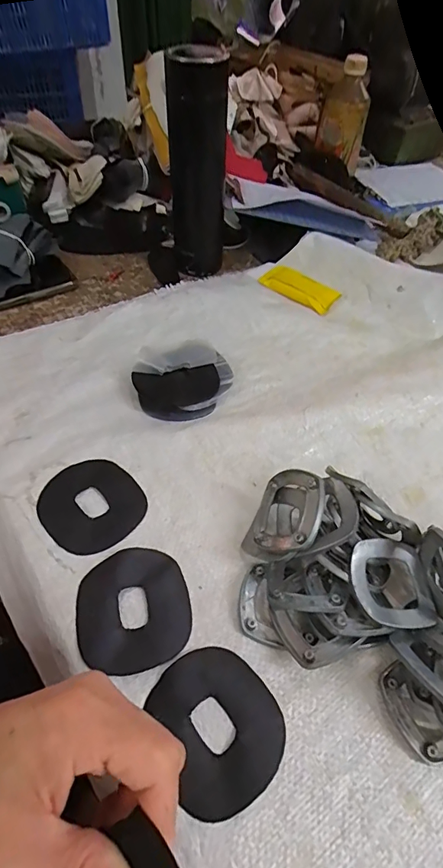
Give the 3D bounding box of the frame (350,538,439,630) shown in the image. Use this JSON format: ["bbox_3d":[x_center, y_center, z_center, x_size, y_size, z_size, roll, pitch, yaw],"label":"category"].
[{"bbox_3d":[0.114,0.100,0.293,0.059,0.007,0.058,2,56,-21],"label":"frame"}]

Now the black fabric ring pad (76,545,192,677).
[{"bbox_3d":[-0.062,0.121,0.304,0.075,0.005,0.080,-10,52,-12],"label":"black fabric ring pad"}]

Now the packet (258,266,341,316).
[{"bbox_3d":[0.102,-0.192,0.570,0.101,0.009,0.049,34,56,22],"label":"packet"}]

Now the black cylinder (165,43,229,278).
[{"bbox_3d":[-0.027,-0.312,0.520,0.065,0.220,0.072,-2,51,-6],"label":"black cylinder"}]

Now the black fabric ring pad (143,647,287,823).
[{"bbox_3d":[-0.003,0.174,0.265,0.071,0.006,0.080,-31,59,-26],"label":"black fabric ring pad"}]

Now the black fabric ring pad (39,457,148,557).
[{"bbox_3d":[-0.104,0.056,0.354,0.080,0.004,0.076,38,58,24],"label":"black fabric ring pad"}]

